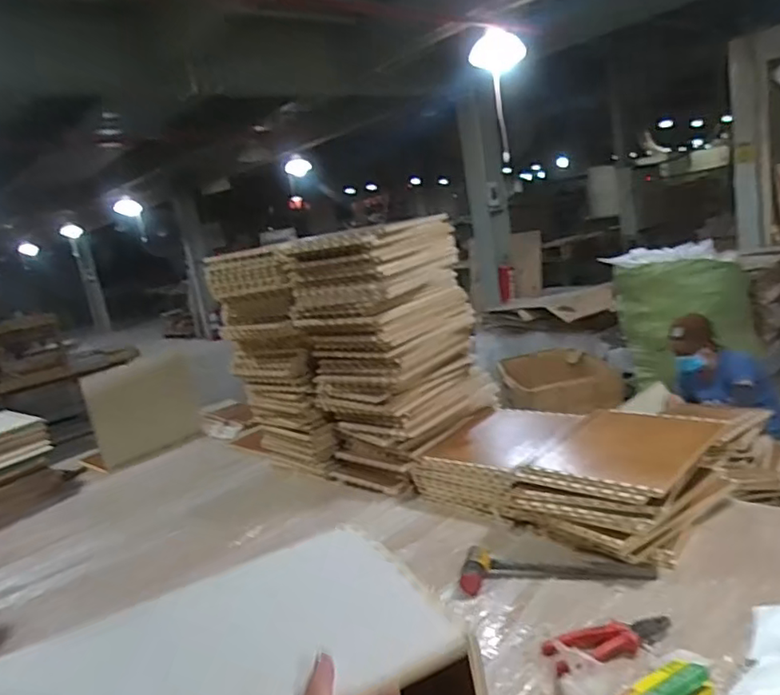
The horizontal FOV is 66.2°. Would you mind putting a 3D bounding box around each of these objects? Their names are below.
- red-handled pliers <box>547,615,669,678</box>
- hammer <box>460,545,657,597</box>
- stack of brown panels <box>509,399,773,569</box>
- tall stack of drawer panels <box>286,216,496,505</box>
[{"bbox_3d":[0.321,0.432,0.891,0.195,0.031,0.071,-14,12,-19],"label":"red-handled pliers"},{"bbox_3d":[0.297,0.399,1.085,0.338,0.027,0.085,-9,12,9],"label":"hammer"},{"bbox_3d":[0.465,0.275,1.228,0.342,0.153,0.375,1,16,45],"label":"stack of brown panels"},{"bbox_3d":[0.000,0.025,1.597,0.316,0.637,0.446,0,15,42],"label":"tall stack of drawer panels"}]

